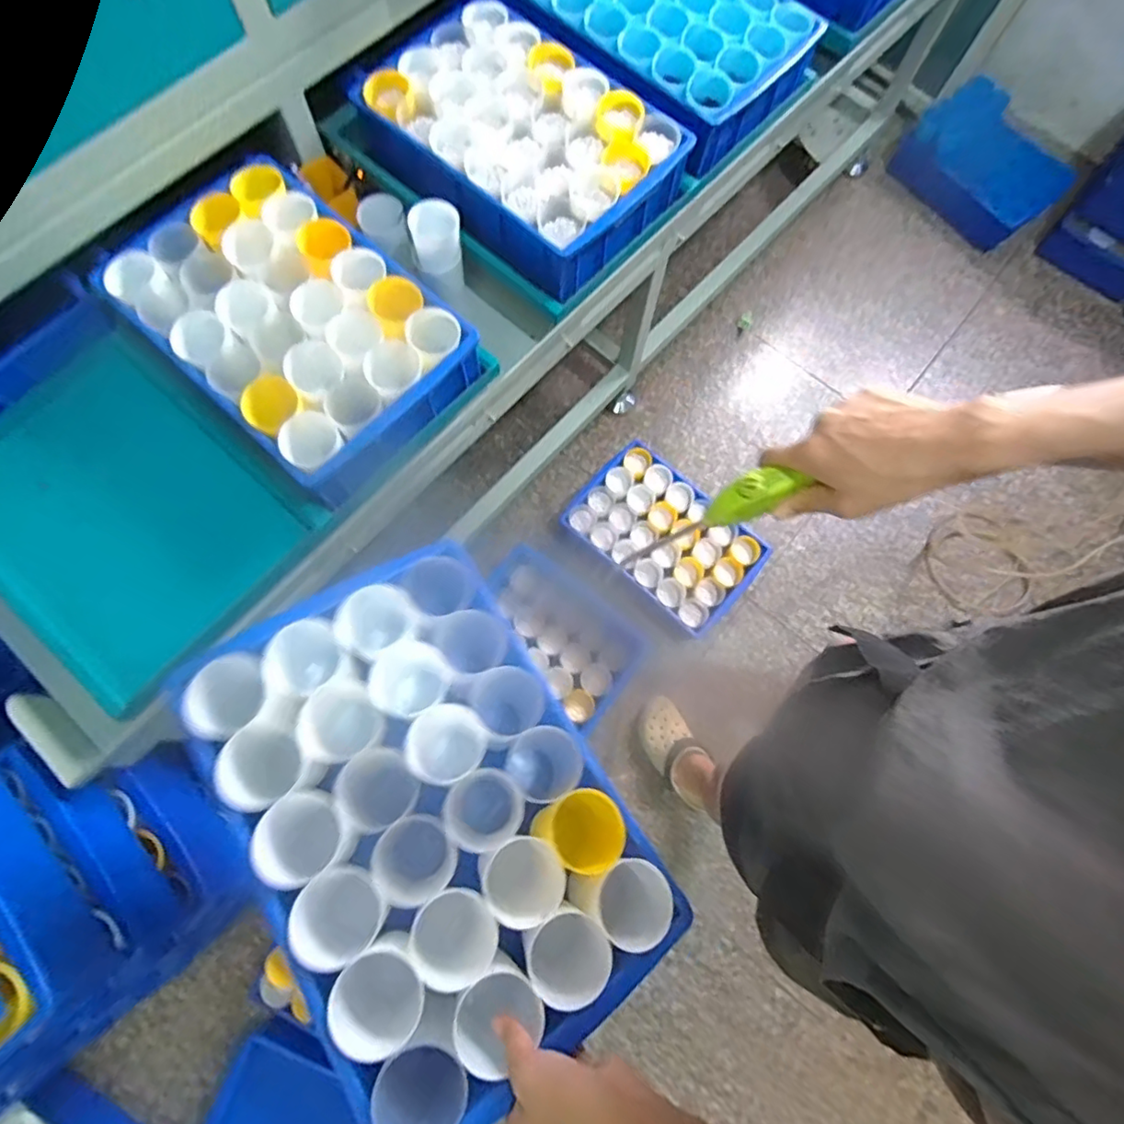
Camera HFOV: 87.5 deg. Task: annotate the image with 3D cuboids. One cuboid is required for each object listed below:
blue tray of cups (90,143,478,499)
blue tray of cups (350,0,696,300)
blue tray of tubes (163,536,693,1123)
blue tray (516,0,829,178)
[{"bbox_3d":[-0.337,-0.299,0.737,0.407,0.101,0.278,42,78,9],"label":"blue tray of cups"},{"bbox_3d":[-0.052,-0.584,0.819,0.379,0.087,0.279,42,78,9],"label":"blue tray of cups"},{"bbox_3d":[-0.118,0.215,0.523,0.269,0.130,0.405,-29,74,-24],"label":"blue tray of tubes"},{"bbox_3d":[0.140,-0.803,0.883,0.413,0.095,0.293,42,78,9],"label":"blue tray"}]

